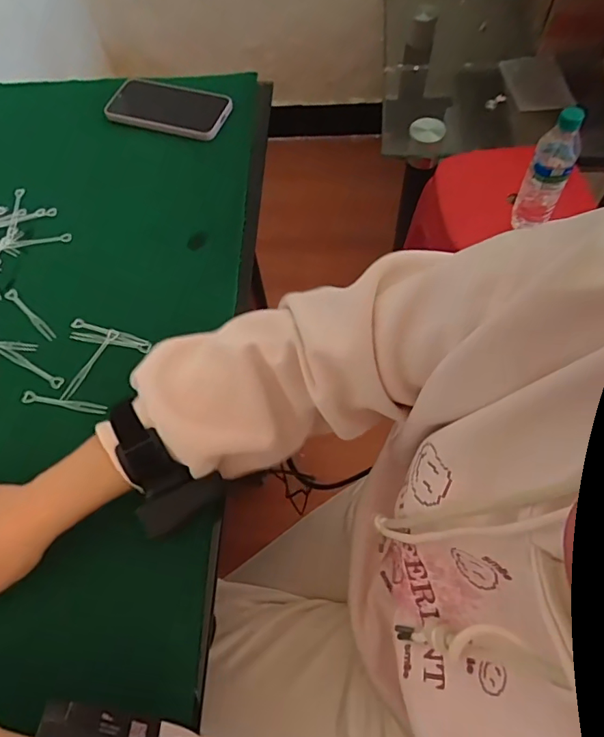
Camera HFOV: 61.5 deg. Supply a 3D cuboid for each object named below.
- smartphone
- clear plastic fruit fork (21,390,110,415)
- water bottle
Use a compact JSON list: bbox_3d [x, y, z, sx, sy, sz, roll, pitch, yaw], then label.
[{"bbox_3d":[-0.177,-0.349,0.676,0.167,0.013,0.082,17,65,12],"label":"smartphone"},{"bbox_3d":[-0.229,0.033,0.486,0.087,0.004,0.011,10,64,9],"label":"clear plastic fruit fork"},{"bbox_3d":[0.407,-0.324,0.842,0.064,0.228,0.075,23,67,15],"label":"water bottle"}]

